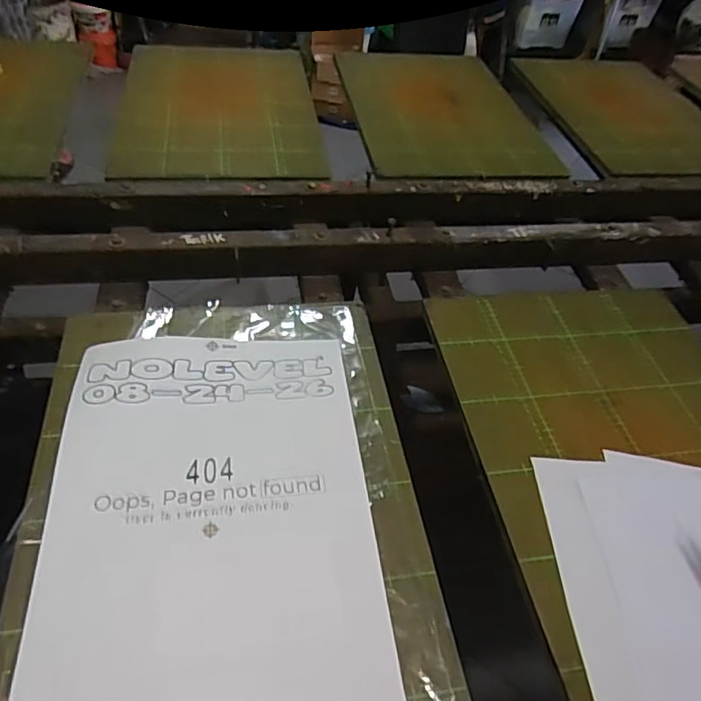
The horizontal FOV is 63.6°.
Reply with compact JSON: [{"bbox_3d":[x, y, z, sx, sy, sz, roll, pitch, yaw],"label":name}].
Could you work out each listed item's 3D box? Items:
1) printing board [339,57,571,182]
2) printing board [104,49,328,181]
[{"bbox_3d":[0.201,-0.542,1.270,0.401,0.025,0.684,-3,46,-11],"label":"printing board"},{"bbox_3d":[-0.270,-0.511,1.169,0.389,0.020,0.633,-4,48,-11],"label":"printing board"}]

